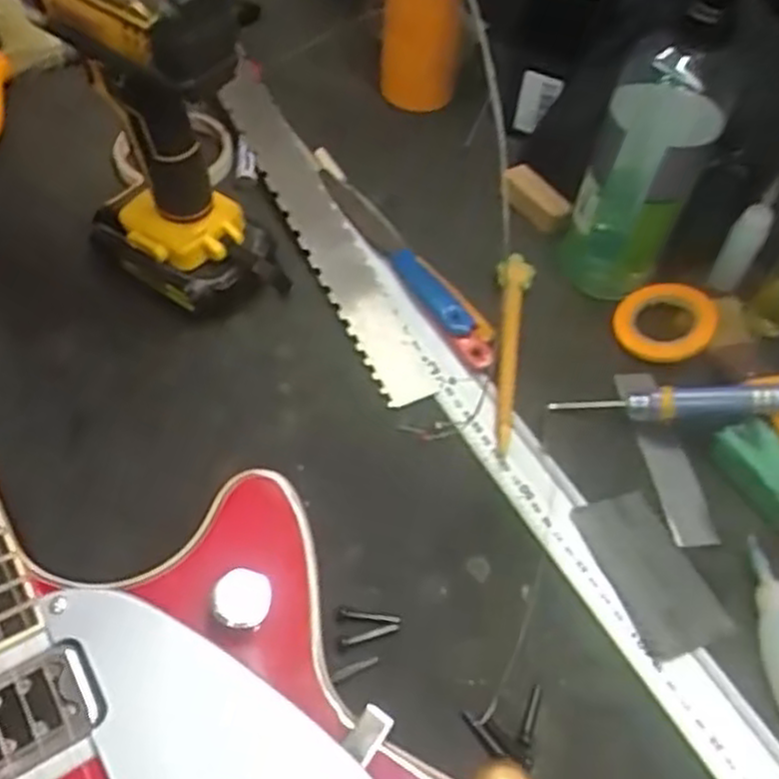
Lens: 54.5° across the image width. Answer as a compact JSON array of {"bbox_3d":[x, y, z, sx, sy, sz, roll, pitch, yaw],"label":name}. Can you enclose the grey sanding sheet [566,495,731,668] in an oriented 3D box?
[{"bbox_3d":[0.136,0.095,0.397,0.048,0.004,0.087,-17,57,-14],"label":"grey sanding sheet"}]

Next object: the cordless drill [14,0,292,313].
[{"bbox_3d":[-0.163,-0.174,0.445,0.077,0.202,0.226,-37,64,-25],"label":"cordless drill"}]

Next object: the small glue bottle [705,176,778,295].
[{"bbox_3d":[0.232,-0.101,0.489,0.021,0.079,0.017,38,61,22],"label":"small glue bottle"}]

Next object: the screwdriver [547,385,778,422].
[{"bbox_3d":[0.164,0.008,0.443,0.135,0.016,0.015,-3,53,16],"label":"screwdriver"}]

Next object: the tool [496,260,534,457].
[{"bbox_3d":[0.072,-0.029,0.474,0.024,0.013,0.152,12,55,5],"label":"tool"}]

